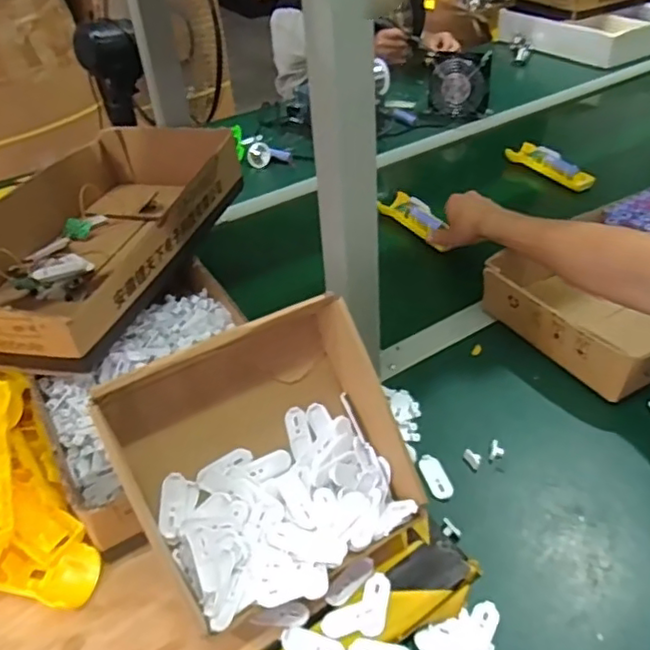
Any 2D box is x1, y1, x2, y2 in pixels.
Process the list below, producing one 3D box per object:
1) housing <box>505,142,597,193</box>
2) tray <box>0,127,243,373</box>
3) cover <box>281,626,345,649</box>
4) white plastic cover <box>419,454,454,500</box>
[{"bbox_3d":[0.393,-0.284,1.092,0.039,0.035,0.171,-27,45,-25],"label":"housing"},{"bbox_3d":[-0.281,-0.123,0.764,0.247,0.088,0.464,8,41,14],"label":"tray"},{"bbox_3d":[-0.009,0.244,0.471,0.049,0.004,0.021,12,42,19],"label":"cover"},{"bbox_3d":[0.108,0.147,0.602,0.023,0.004,0.051,-15,41,-13],"label":"white plastic cover"}]

